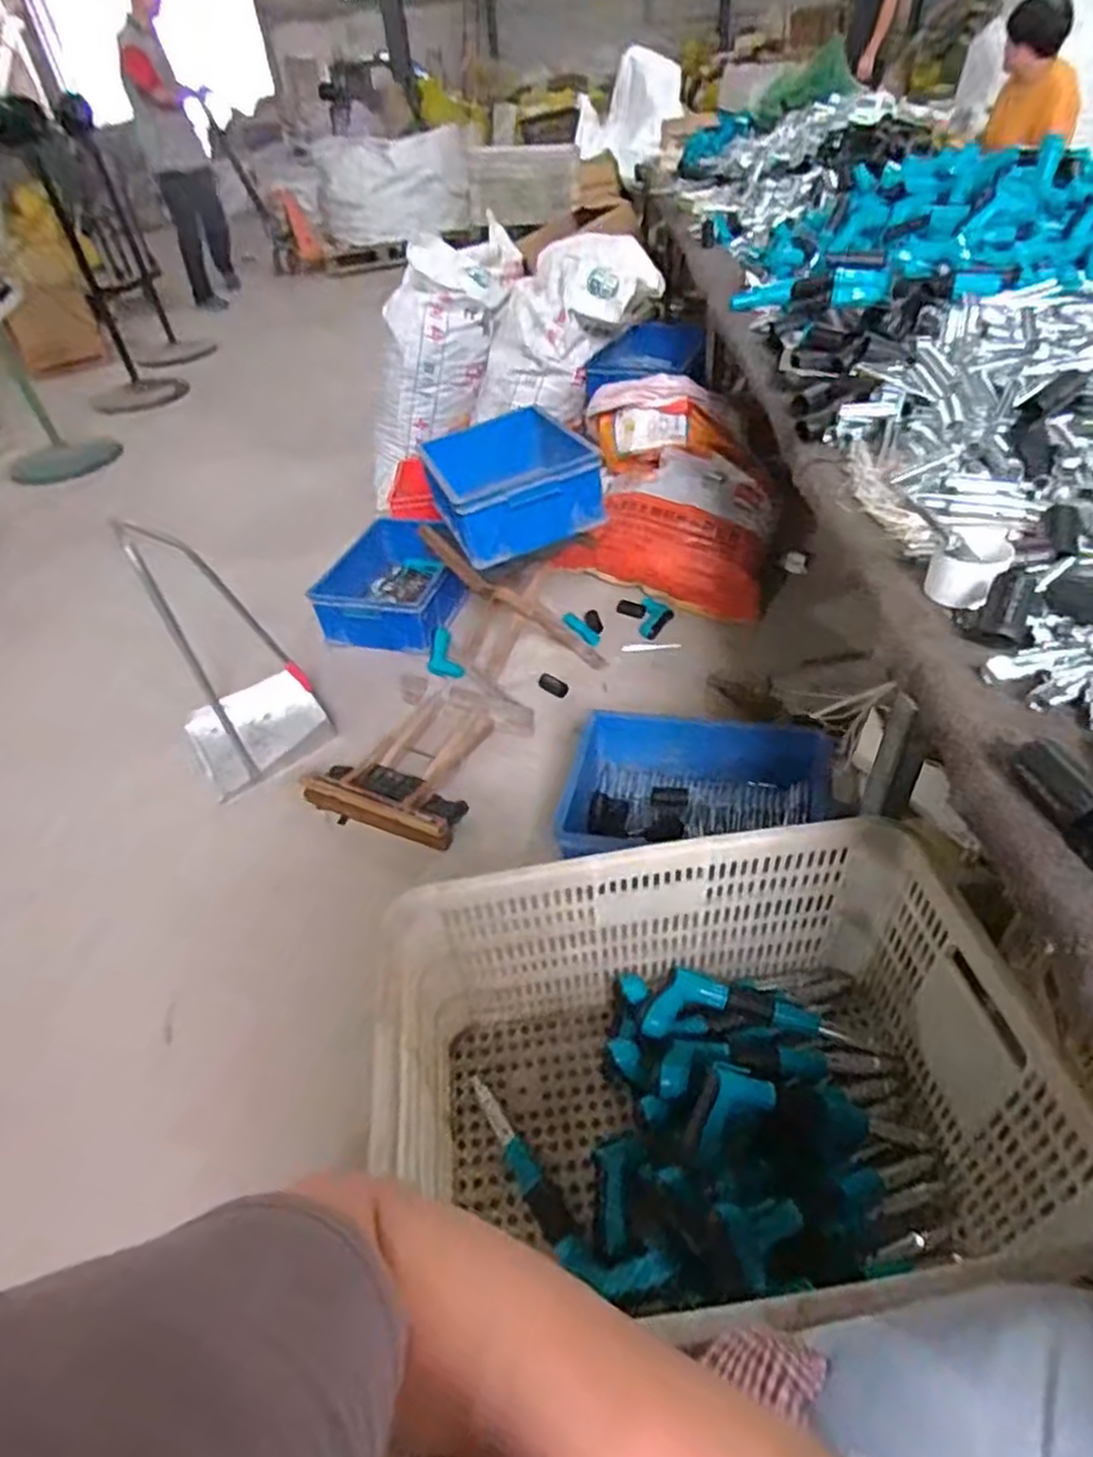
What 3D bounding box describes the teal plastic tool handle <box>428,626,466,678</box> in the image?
[{"bbox_3d":[-0.234,-0.164,1.614,0.071,0.031,0.145,-14,56,-8],"label":"teal plastic tool handle"}]

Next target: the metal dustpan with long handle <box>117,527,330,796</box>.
[{"bbox_3d":[-0.606,-0.150,1.342,0.260,0.478,0.257,-26,46,-20],"label":"metal dustpan with long handle"}]

